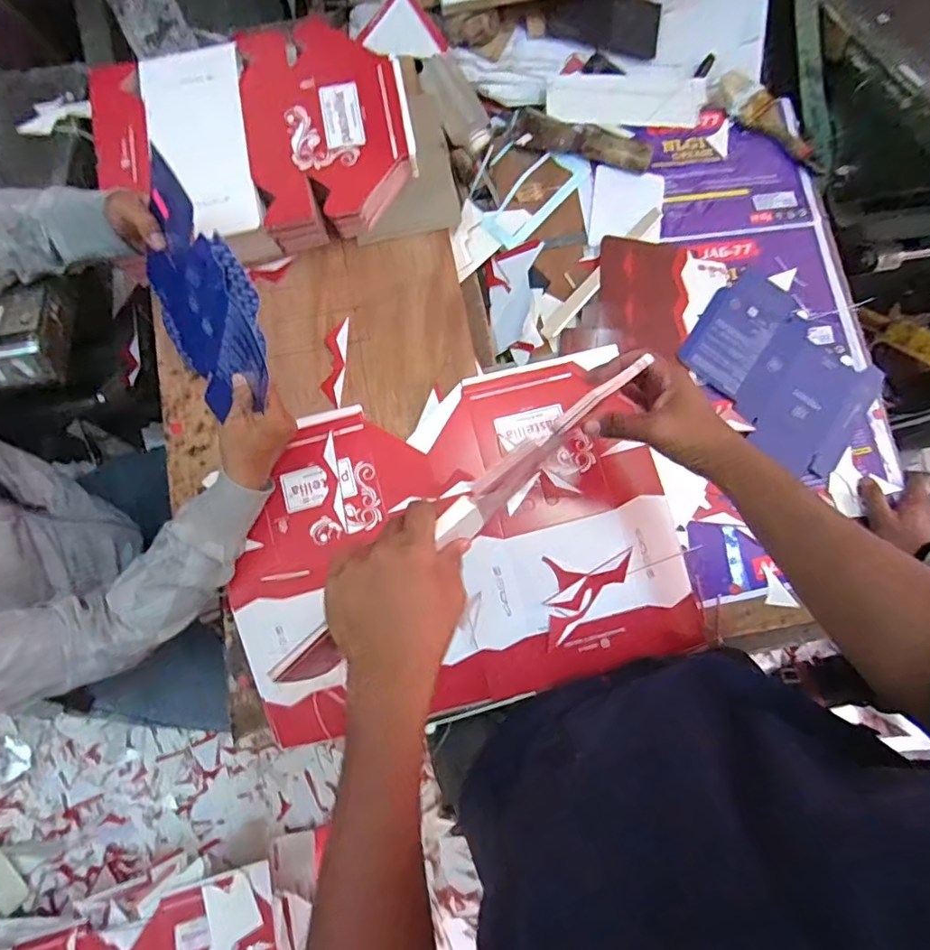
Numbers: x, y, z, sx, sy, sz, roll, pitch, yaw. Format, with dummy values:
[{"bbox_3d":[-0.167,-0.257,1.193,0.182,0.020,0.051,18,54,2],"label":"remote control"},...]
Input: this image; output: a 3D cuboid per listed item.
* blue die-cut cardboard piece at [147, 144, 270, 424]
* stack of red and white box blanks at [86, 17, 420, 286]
[{"bbox_3d":[-0.279,-0.172,0.579,0.010,0.212,0.212,-32,82,-41],"label":"blue die-cut cardboard piece"},{"bbox_3d":[-0.268,-0.432,0.708,0.386,0.080,0.307,-15,79,-3],"label":"stack of red and white box blanks"}]

